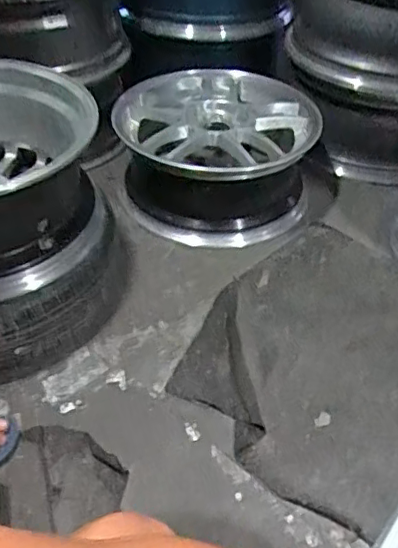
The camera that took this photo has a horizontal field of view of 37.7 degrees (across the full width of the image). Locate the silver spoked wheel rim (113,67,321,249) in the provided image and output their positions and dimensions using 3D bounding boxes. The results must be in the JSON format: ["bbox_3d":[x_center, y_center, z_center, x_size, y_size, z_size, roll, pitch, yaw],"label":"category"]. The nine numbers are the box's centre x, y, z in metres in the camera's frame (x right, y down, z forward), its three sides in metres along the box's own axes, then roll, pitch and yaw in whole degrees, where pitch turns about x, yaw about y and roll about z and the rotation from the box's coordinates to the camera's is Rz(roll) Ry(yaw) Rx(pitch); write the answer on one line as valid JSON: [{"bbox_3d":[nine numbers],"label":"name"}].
[{"bbox_3d":[0.037,-0.305,1.377,0.438,0.207,0.484,-6,42,-6],"label":"silver spoked wheel rim"}]

